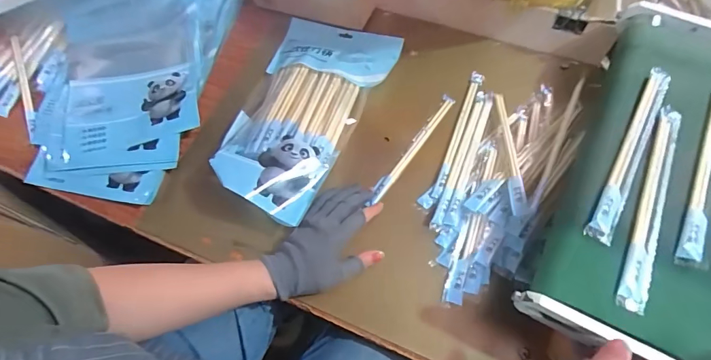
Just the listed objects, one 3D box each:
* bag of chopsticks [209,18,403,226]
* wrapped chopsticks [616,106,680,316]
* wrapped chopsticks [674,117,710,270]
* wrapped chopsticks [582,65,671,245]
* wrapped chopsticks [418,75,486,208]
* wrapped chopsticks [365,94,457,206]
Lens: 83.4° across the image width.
[{"bbox_3d":[-0.082,-0.109,0.568,0.181,0.070,0.326,24,68,14],"label":"bag of chopsticks"},{"bbox_3d":[0.290,0.018,0.392,0.022,0.004,0.230,23,67,13],"label":"wrapped chopsticks"},{"bbox_3d":[0.357,-0.013,0.403,0.022,0.007,0.225,25,68,14],"label":"wrapped chopsticks"},{"bbox_3d":[0.288,-0.035,0.417,0.022,0.008,0.228,28,69,15],"label":"wrapped chopsticks"},{"bbox_3d":[0.142,-0.061,0.569,0.023,0.016,0.235,22,67,13],"label":"wrapped chopsticks"},{"bbox_3d":[0.081,-0.047,0.560,0.015,0.012,0.198,33,70,17],"label":"wrapped chopsticks"}]

